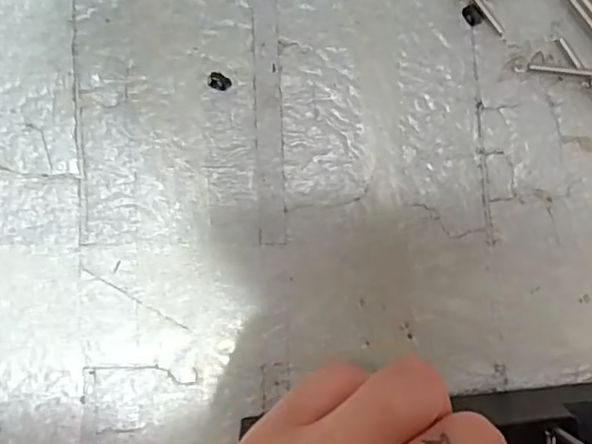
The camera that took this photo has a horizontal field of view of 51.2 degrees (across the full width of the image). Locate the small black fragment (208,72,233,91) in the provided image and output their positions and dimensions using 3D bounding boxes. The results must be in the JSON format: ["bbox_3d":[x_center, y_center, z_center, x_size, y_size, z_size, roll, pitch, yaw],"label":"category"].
[{"bbox_3d":[-0.026,-0.048,0.212,0.008,0.004,0.006,33,86,-1],"label":"small black fragment"}]

